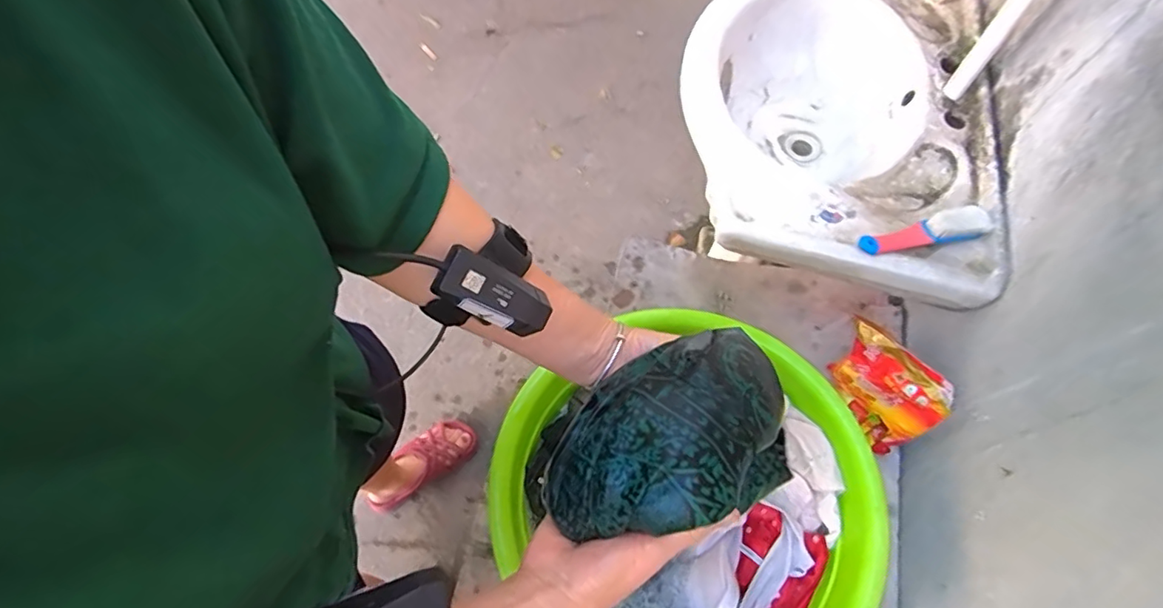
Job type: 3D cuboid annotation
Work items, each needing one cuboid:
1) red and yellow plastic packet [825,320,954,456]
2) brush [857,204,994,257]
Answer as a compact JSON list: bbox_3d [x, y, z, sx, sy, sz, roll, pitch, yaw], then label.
[{"bbox_3d":[0.390,0.111,0.730,0.024,0.152,0.145,-13,49,-26],"label":"red and yellow plastic packet"},{"bbox_3d":[0.403,-0.085,0.649,0.152,0.035,0.032,-11,63,-9],"label":"brush"}]

